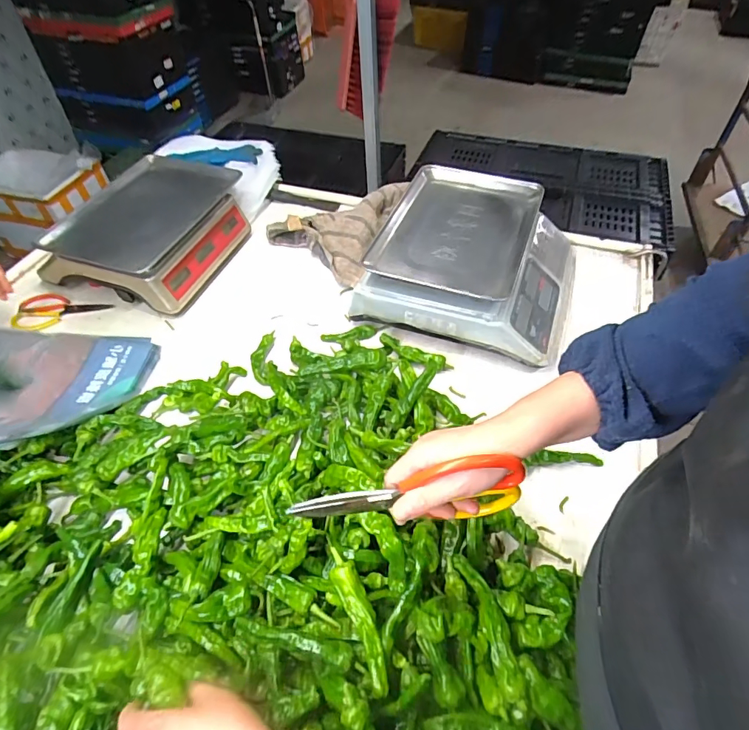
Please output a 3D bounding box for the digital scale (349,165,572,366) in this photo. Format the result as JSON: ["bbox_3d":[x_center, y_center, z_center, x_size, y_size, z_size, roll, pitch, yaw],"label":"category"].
[{"bbox_3d":[0.186,-0.193,0.816,0.339,0.121,0.364,18,54,15],"label":"digital scale"}]

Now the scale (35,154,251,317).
[{"bbox_3d":[-0.440,-0.279,0.924,0.283,0.136,0.360,14,53,12],"label":"scale"}]

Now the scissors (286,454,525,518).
[{"bbox_3d":[0.029,0.122,0.409,0.206,0.106,0.010,-11,51,9],"label":"scissors"}]

